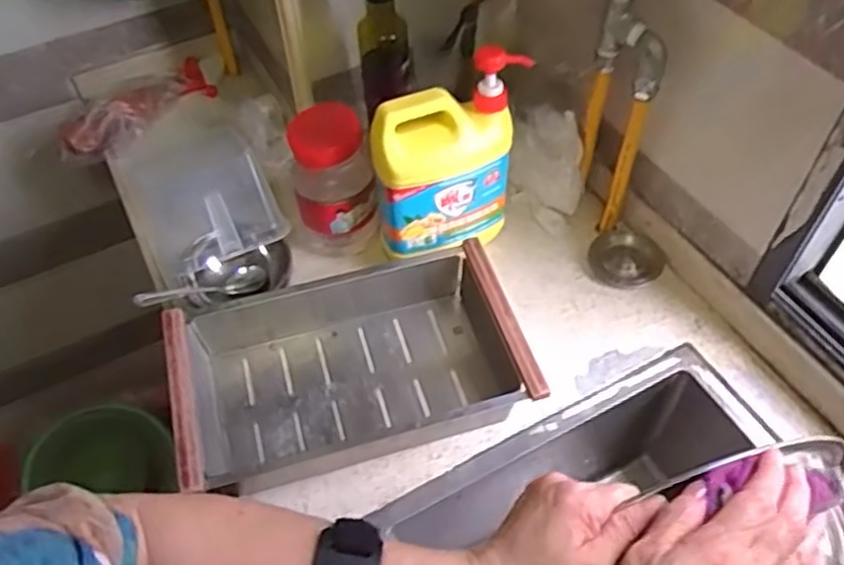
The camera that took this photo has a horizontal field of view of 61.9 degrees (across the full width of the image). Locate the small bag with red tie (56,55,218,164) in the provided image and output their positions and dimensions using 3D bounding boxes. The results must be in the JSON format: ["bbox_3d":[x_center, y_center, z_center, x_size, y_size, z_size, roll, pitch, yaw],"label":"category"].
[{"bbox_3d":[-0.402,-0.248,0.993,0.073,0.070,0.228,32,59,25],"label":"small bag with red tie"}]

